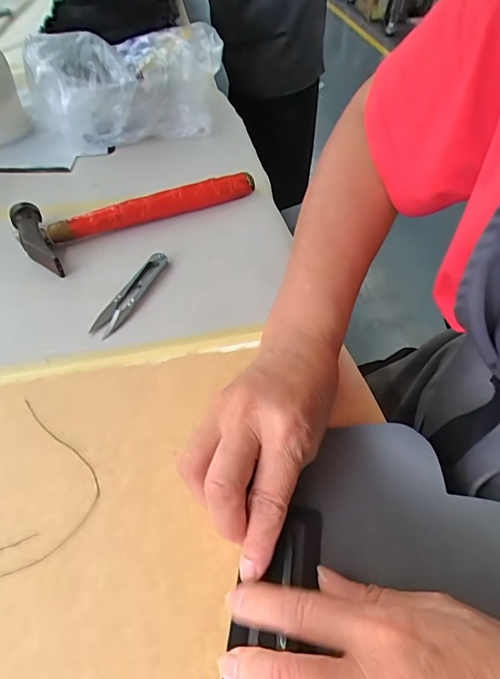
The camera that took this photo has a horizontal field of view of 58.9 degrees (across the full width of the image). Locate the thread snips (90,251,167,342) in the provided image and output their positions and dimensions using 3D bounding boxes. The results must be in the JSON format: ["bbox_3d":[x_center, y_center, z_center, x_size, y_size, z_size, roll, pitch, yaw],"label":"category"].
[{"bbox_3d":[-0.105,-0.042,0.391,0.022,0.007,0.103,18,52,15],"label":"thread snips"}]

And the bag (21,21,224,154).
[{"bbox_3d":[-0.158,-0.331,0.558,0.257,0.101,0.147,-9,50,-8],"label":"bag"}]

